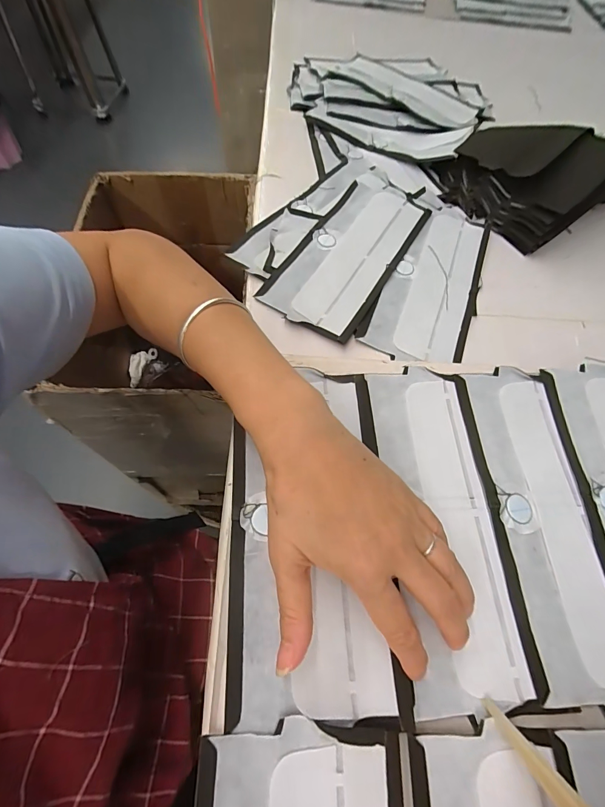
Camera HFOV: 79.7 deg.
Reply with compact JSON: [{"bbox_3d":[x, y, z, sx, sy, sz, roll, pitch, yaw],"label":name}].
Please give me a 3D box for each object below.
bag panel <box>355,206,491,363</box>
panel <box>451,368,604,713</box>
[{"bbox_3d":[0.150,-0.143,0.412,0.104,0.007,0.234,24,68,3],"label":"bag panel"},{"bbox_3d":[0.181,0.079,0.271,0.085,0.007,0.233,0,62,-4],"label":"panel"}]

